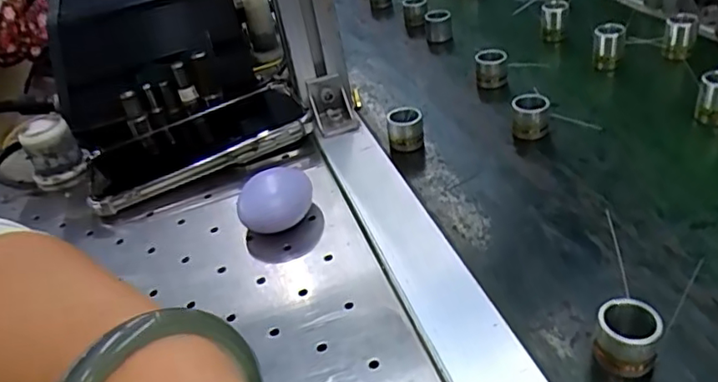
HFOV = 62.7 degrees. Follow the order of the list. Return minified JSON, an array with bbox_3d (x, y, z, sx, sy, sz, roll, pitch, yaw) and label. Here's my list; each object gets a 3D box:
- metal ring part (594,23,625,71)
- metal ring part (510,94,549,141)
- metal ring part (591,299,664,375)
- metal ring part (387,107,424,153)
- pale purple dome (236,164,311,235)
[{"bbox_3d":[0.198,-0.113,0.466,0.021,0.036,0.017,8,41,27],"label":"metal ring part"},{"bbox_3d":[0.120,-0.051,0.412,0.024,0.028,0.019,5,40,23],"label":"metal ring part"},{"bbox_3d":[0.118,0.063,0.257,0.024,0.023,0.023,-9,36,6],"label":"metal ring part"},{"bbox_3d":[0.033,-0.045,0.423,0.024,0.024,0.020,-7,36,8],"label":"metal ring part"},{"bbox_3d":[-0.051,0.006,0.368,0.040,0.026,0.035,-2,37,15],"label":"pale purple dome"}]

